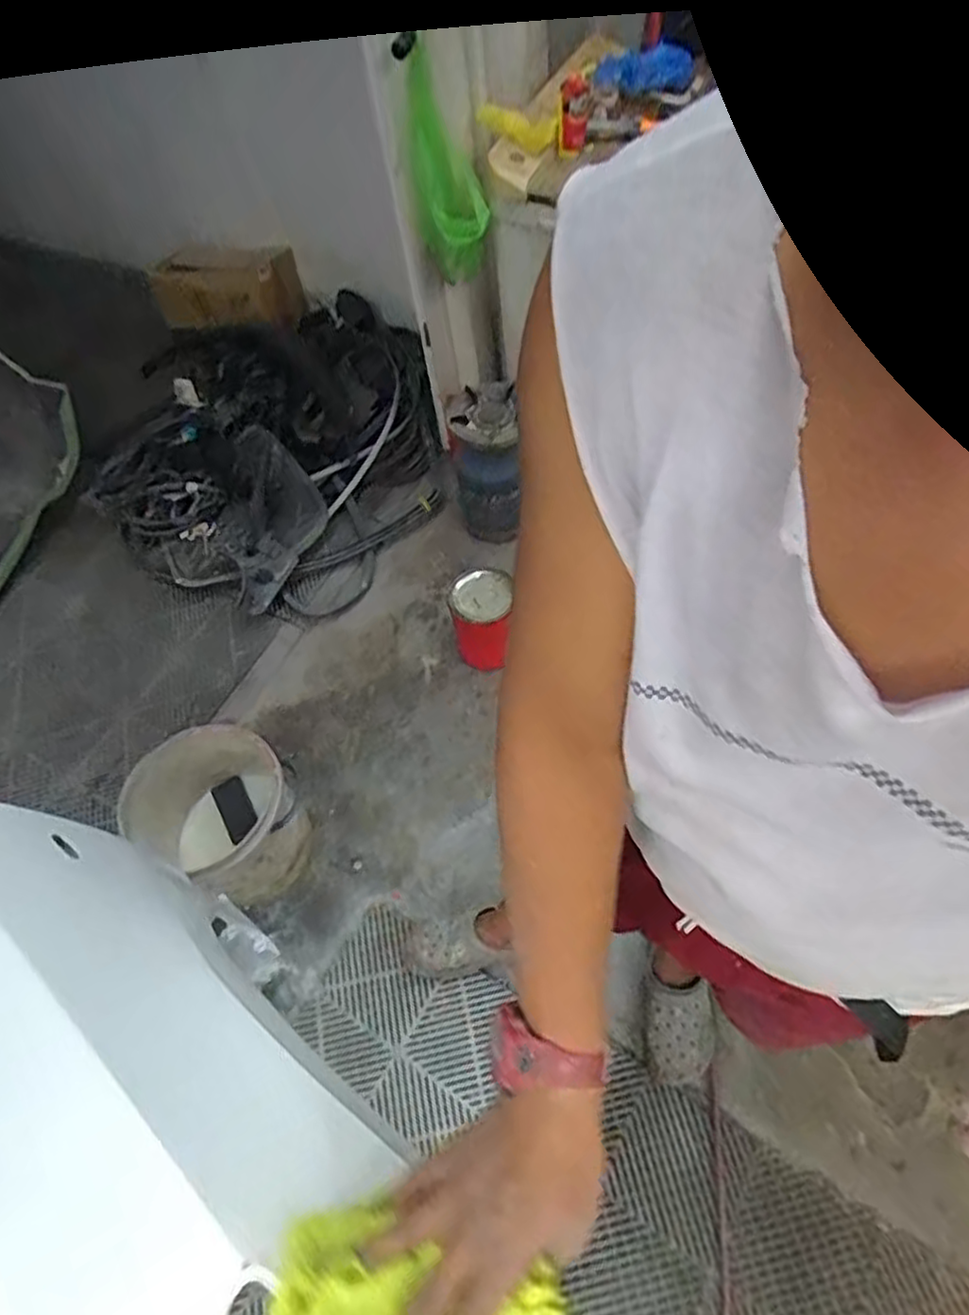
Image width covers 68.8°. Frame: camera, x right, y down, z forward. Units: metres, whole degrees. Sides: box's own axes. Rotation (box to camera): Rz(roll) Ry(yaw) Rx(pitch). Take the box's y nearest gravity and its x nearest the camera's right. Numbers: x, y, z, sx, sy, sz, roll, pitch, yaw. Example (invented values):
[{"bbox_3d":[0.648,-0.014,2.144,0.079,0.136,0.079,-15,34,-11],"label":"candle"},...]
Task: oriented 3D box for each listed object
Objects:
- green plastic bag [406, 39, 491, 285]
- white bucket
[{"bbox_3d":[-0.075,-0.983,1.463,0.154,0.376,0.143,-7,57,2],"label":"green plastic bag"},{"bbox_3d":[-0.518,0.333,1.445,0.279,0.302,0.271,-3,57,5],"label":"white bucket"}]

